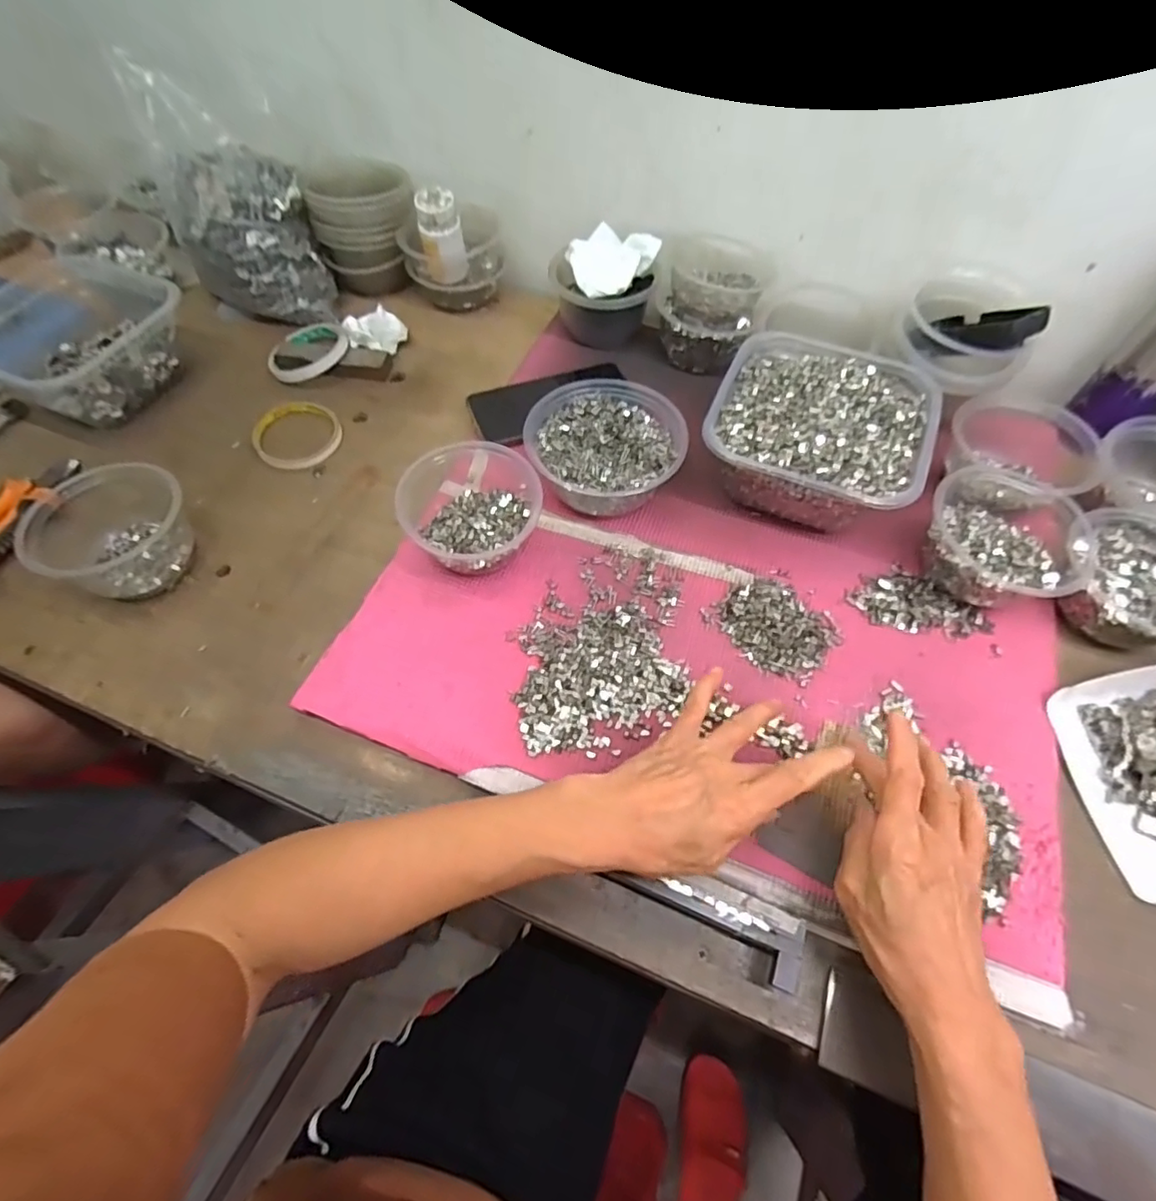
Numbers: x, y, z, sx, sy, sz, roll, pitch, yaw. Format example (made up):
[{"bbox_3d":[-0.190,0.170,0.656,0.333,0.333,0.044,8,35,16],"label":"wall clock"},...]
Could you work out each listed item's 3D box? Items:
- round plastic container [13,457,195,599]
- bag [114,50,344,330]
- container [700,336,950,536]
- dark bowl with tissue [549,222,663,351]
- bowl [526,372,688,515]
[{"bbox_3d":[-0.380,-0.057,0.495,0.111,0.064,0.111,0,59,0],"label":"round plastic container"},{"bbox_3d":[-0.357,-0.412,0.620,0.133,0.196,0.149,-25,62,-14],"label":"bag"},{"bbox_3d":[0.207,-0.145,0.522,0.170,0.077,0.172,21,61,12],"label":"container"},{"bbox_3d":[0.028,-0.322,0.626,0.105,0.089,0.088,-8,59,-5],"label":"dark bowl with tissue"},{"bbox_3d":[0.024,-0.133,0.532,0.129,0.057,0.130,0,59,0],"label":"bowl"}]

